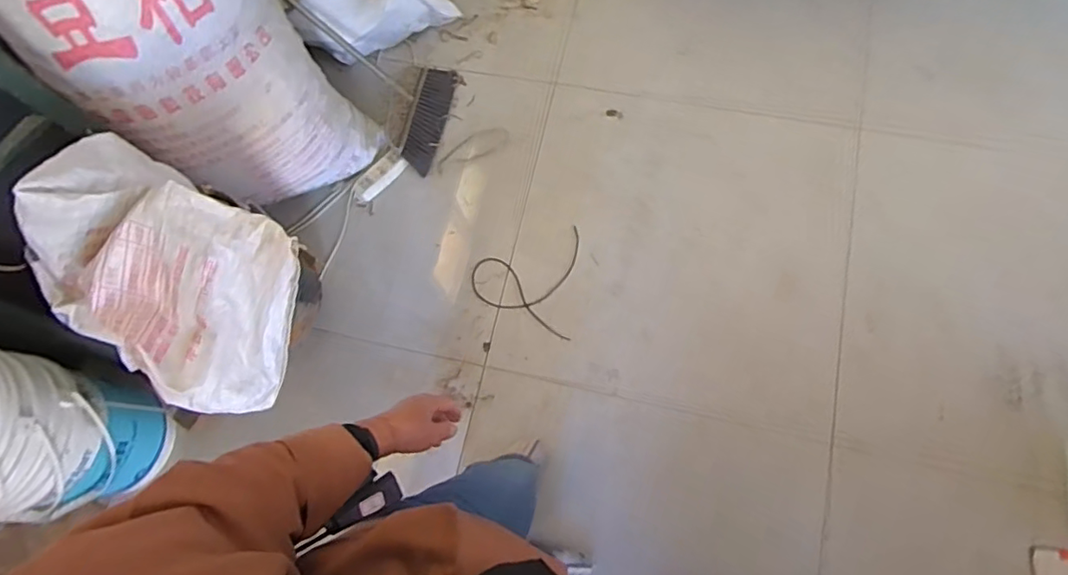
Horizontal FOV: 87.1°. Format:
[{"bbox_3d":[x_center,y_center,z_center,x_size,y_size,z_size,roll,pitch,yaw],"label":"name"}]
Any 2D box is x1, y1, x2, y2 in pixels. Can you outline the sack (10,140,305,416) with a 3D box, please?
[{"bbox_3d":[-0.659,-0.004,0.994,0.518,0.210,0.419,27,102,0],"label":"sack"}]

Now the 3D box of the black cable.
[{"bbox_3d":[-0.026,-0.022,1.414,0.256,0.013,0.277,5,77,7],"label":"black cable"}]

